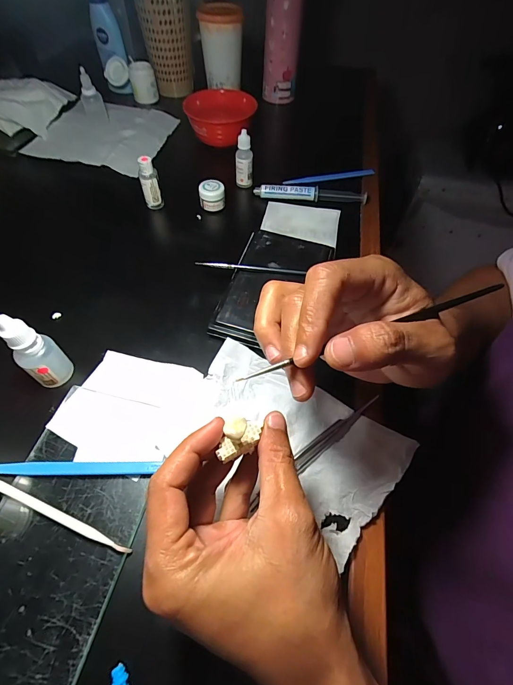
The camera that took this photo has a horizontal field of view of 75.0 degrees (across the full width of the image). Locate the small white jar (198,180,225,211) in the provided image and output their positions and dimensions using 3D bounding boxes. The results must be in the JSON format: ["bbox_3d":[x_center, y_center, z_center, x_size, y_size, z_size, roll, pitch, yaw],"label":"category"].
[{"bbox_3d":[-0.058,-0.190,0.438,0.032,0.033,0.025,-1,57,-4],"label":"small white jar"}]

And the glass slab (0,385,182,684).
[{"bbox_3d":[-0.137,0.129,0.235,0.101,0.007,0.197,13,57,5],"label":"glass slab"}]

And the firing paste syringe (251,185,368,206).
[{"bbox_3d":[0.074,-0.204,0.453,0.152,0.016,0.011,5,57,0],"label":"firing paste syringe"}]

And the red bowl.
[{"bbox_3d":[-0.054,-0.343,0.518,0.113,0.048,0.105,1,57,-2],"label":"red bowl"}]

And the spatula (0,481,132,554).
[{"bbox_3d":[-0.150,0.119,0.238,0.136,0.007,0.006,20,58,10],"label":"spatula"}]

